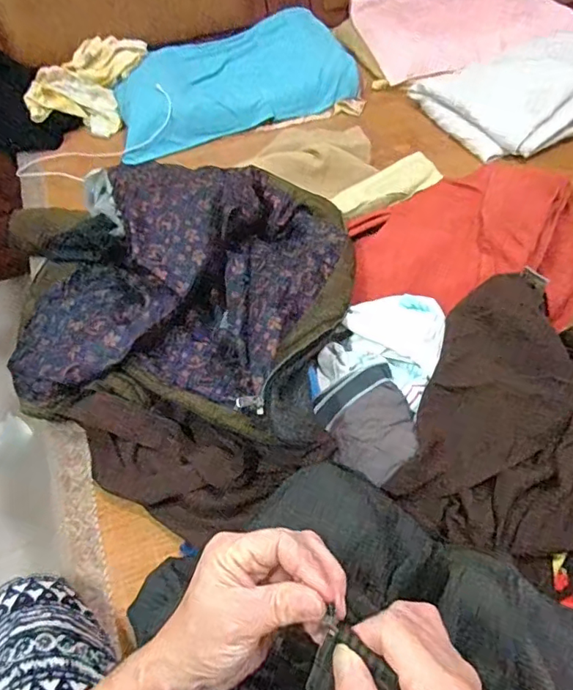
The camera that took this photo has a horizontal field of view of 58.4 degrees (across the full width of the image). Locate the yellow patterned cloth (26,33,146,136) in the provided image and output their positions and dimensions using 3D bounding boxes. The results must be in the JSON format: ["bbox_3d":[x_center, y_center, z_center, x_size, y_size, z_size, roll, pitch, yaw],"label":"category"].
[{"bbox_3d":[-0.558,-0.742,1.438,0.280,0.083,0.300,6,83,-2],"label":"yellow patterned cloth"}]

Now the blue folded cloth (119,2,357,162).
[{"bbox_3d":[-0.162,-0.745,1.449,0.696,0.067,0.383,-26,75,-13],"label":"blue folded cloth"}]

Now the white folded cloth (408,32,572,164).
[{"bbox_3d":[0.663,-0.685,1.385,0.527,0.134,0.429,-22,52,-13],"label":"white folded cloth"}]

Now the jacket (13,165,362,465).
[{"bbox_3d":[-0.191,-0.111,0.856,0.624,0.174,0.520,12,52,15],"label":"jacket"}]

